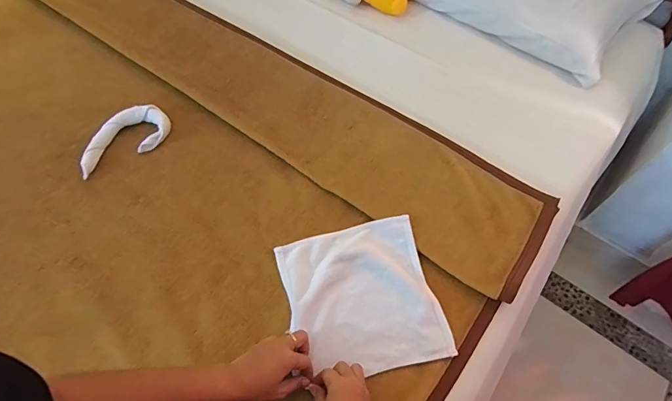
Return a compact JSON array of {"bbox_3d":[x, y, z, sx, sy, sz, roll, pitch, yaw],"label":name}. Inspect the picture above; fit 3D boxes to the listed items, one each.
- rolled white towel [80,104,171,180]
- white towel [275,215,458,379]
[{"bbox_3d":[-0.435,-0.131,0.811,0.189,0.027,0.105,-32,64,-23],"label":"rolled white towel"},{"bbox_3d":[0.041,0.154,0.648,0.231,0.014,0.241,-12,60,-9],"label":"white towel"}]

